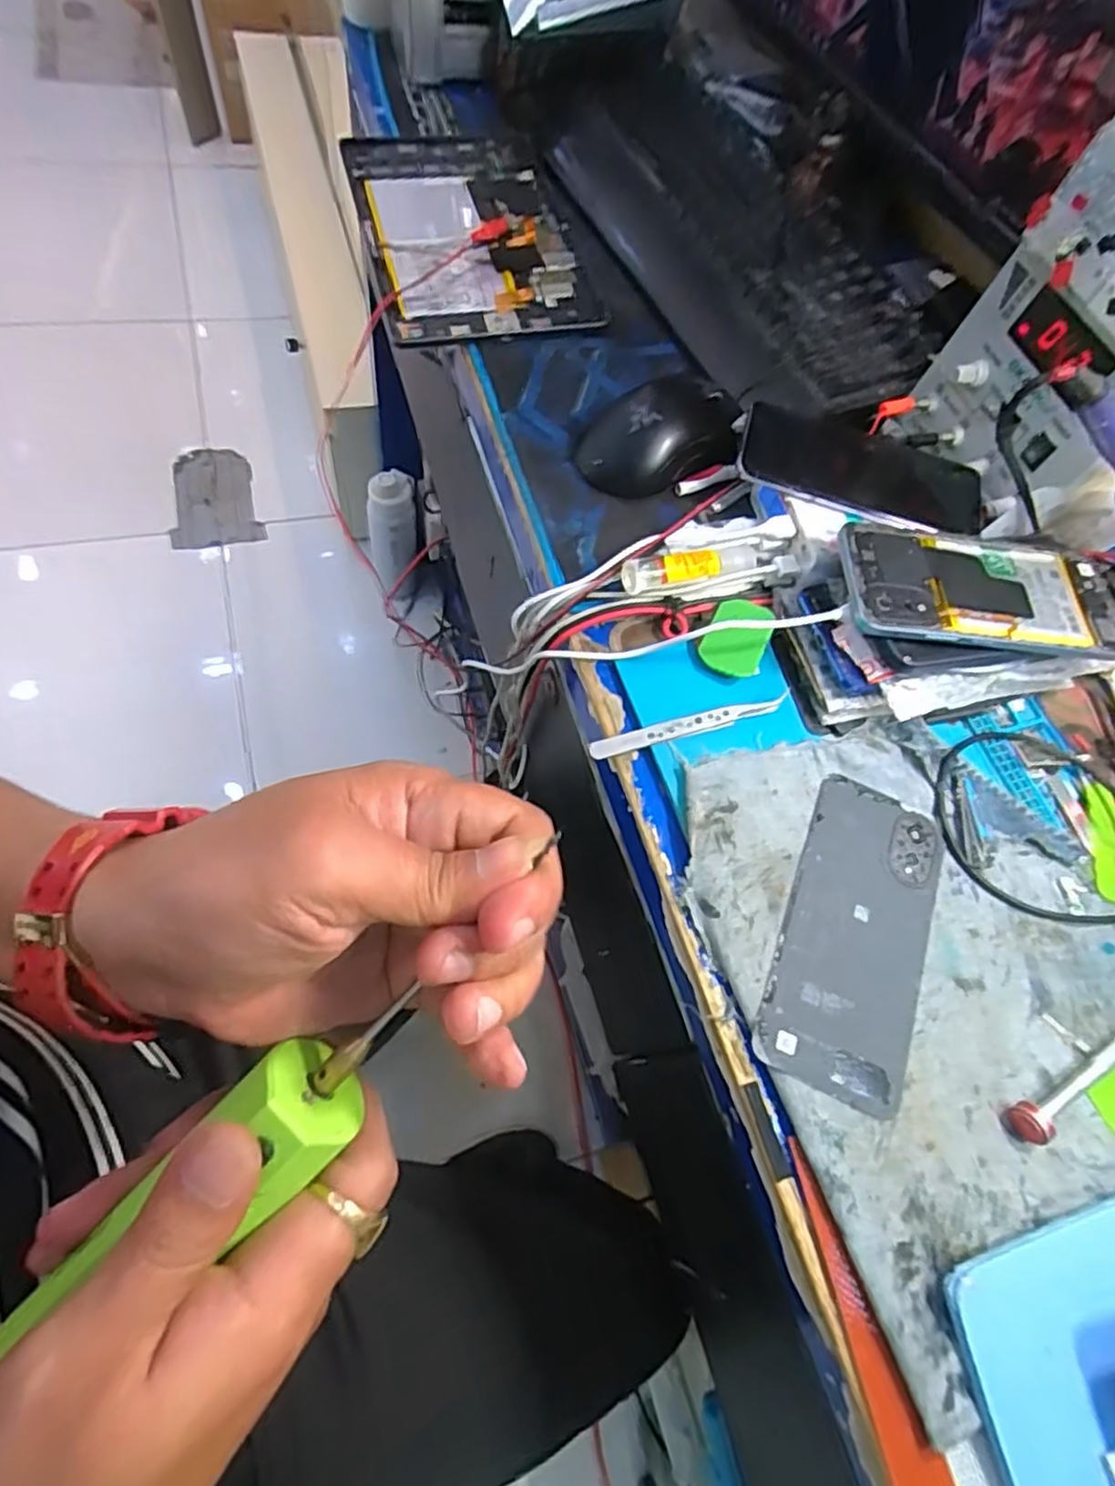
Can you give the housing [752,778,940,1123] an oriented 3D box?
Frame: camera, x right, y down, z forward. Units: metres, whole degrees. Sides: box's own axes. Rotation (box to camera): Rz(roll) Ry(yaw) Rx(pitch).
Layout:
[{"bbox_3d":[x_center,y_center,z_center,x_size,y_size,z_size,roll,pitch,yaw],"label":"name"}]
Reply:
[{"bbox_3d":[0.152,0.095,0.358,0.072,0.004,0.159,26,62,3],"label":"housing"}]

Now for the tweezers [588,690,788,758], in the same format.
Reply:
[{"bbox_3d":[0.075,-0.010,0.394,0.117,0.008,0.012,-11,67,-16],"label":"tweezers"}]

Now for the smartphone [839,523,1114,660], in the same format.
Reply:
[{"bbox_3d":[0.240,-0.086,0.400,0.161,0.008,0.075,4,64,-8],"label":"smartphone"}]

